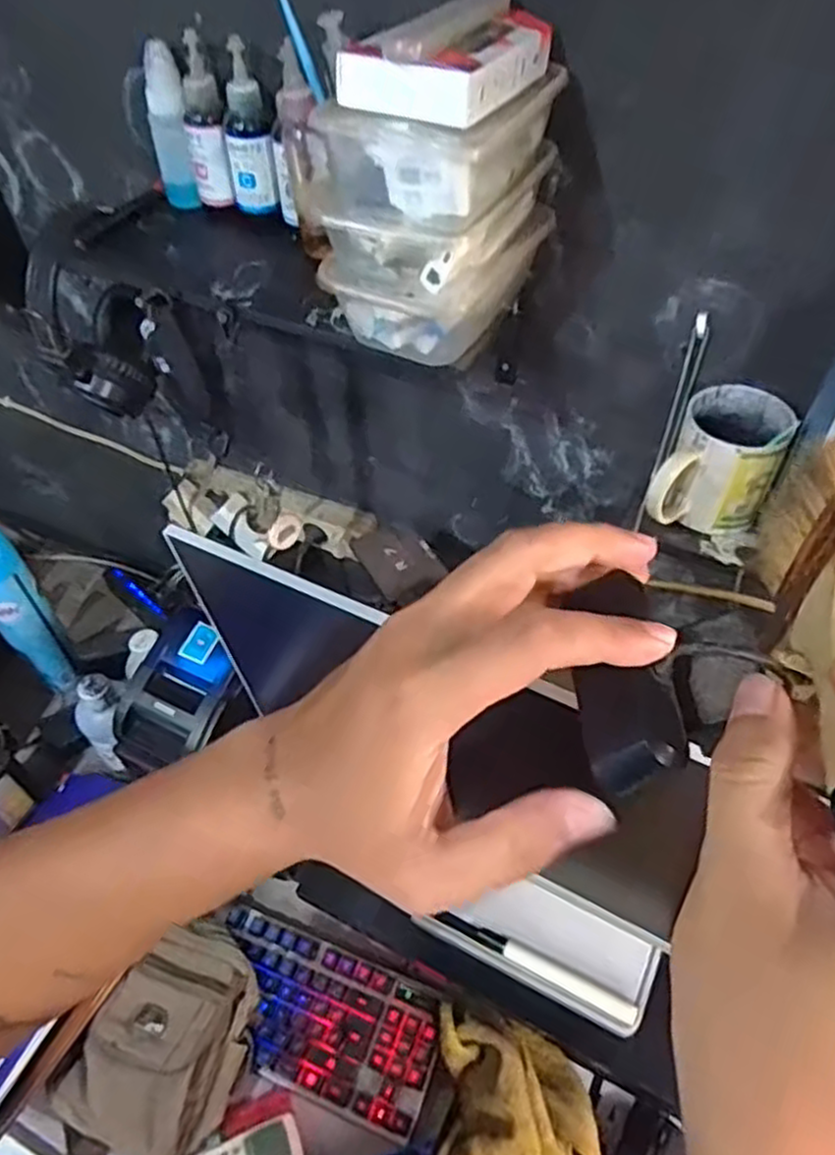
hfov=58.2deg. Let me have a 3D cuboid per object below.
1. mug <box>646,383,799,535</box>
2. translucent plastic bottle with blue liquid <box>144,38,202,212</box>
[{"bbox_3d":[0.246,-0.087,0.608,0.079,0.083,0.115,24,54,20],"label":"mug"},{"bbox_3d":[-0.214,-0.384,0.651,0.034,0.124,0.035,-12,50,-10],"label":"translucent plastic bottle with blue liquid"}]

